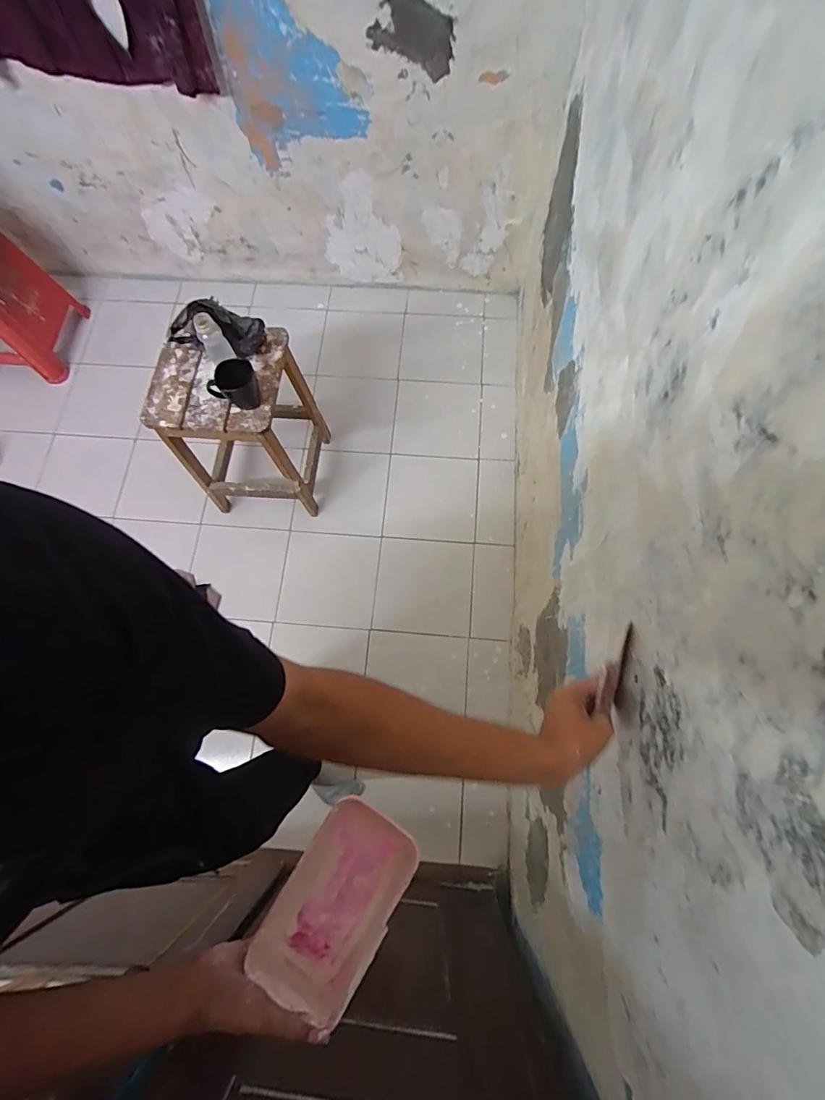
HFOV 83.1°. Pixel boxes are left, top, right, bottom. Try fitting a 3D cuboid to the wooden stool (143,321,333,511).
[{"bbox_3d":[-0.482,-0.347,1.337,0.359,0.507,0.311,3,74,3],"label":"wooden stool"}]

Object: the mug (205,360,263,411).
[{"bbox_3d":[-0.392,-0.356,1.037,0.105,0.099,0.076,-29,75,-7],"label":"mug"}]

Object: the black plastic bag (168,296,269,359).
[{"bbox_3d":[-0.449,-0.515,1.070,0.204,0.125,0.085,9,74,4],"label":"black plastic bag"}]

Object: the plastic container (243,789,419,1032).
[{"bbox_3d":[-0.080,0.385,0.517,0.118,0.055,0.183,30,77,10],"label":"plastic container"}]

